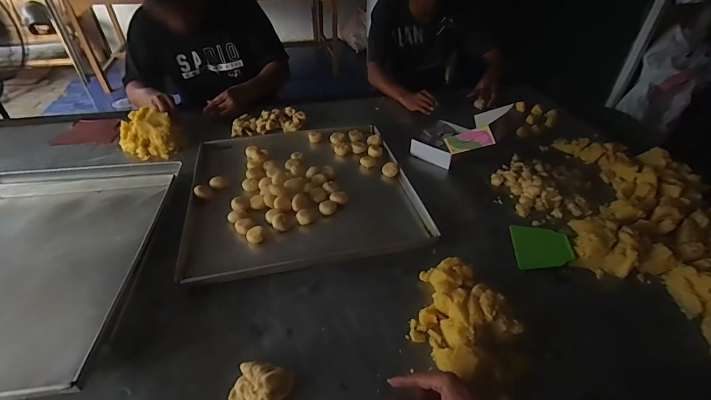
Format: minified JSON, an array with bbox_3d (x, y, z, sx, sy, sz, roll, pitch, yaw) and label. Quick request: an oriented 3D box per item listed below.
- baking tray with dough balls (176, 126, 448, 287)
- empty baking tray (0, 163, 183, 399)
[{"bbox_3d":[-0.133,-0.032,0.897,0.515,0.056,0.506,-7,42,-13],"label":"baking tray with dough balls"},{"bbox_3d":[-0.663,0.105,0.681,0.509,0.039,0.591,-4,38,-8],"label":"empty baking tray"}]

